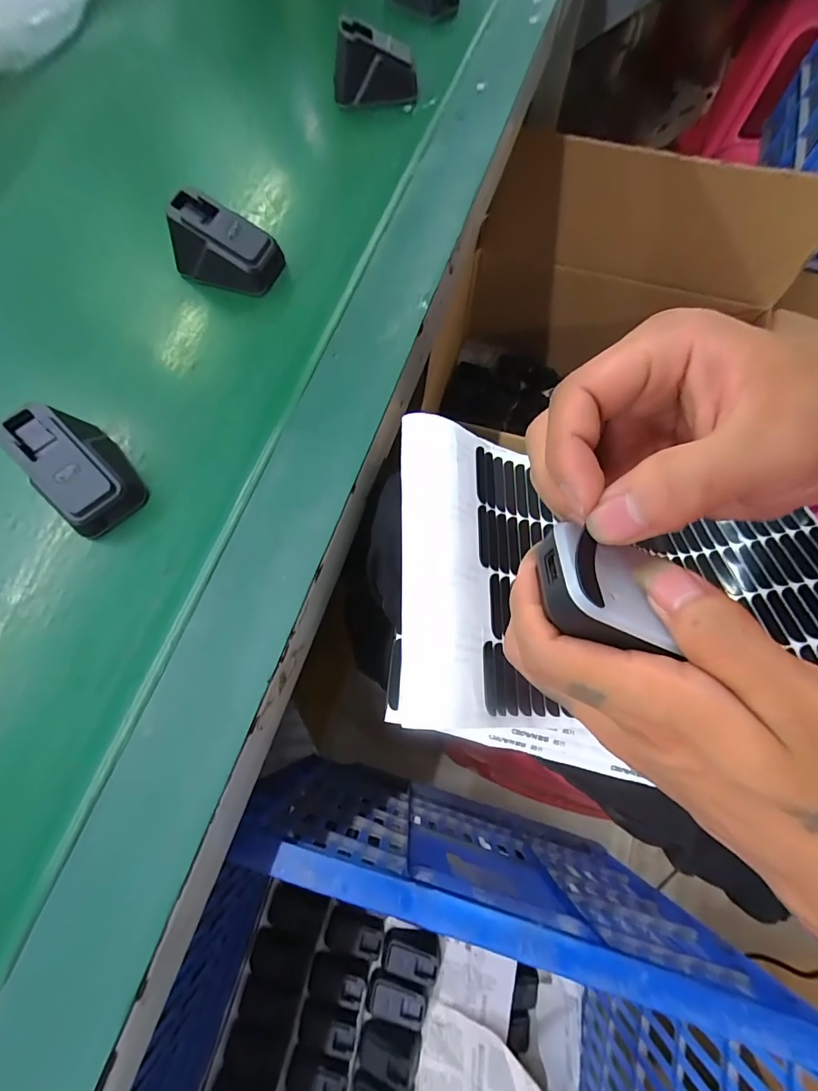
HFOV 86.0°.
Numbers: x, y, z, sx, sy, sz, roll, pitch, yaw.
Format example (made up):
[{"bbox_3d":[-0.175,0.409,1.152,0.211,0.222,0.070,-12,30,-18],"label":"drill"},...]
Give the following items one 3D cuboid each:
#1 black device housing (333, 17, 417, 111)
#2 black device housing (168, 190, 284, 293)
[{"bbox_3d":[-0.027,-0.396,0.364,0.067,0.040,0.047,3,69,2],"label":"black device housing"},{"bbox_3d":[-0.123,-0.201,0.293,0.068,0.036,0.036,16,73,7],"label":"black device housing"}]

